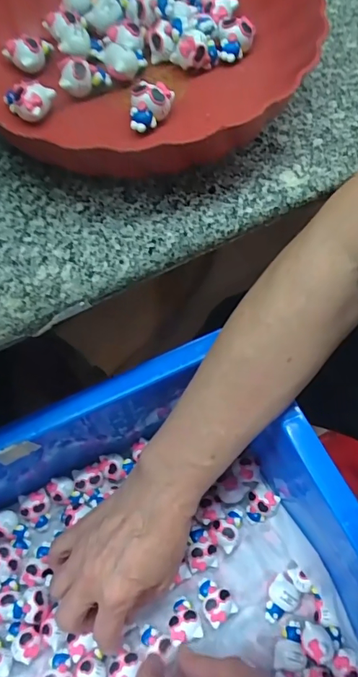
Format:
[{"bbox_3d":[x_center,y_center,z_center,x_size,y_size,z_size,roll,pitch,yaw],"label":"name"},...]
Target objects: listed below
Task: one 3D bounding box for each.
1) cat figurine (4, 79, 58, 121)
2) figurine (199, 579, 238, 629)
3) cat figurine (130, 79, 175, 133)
[{"bbox_3d":[-0.101,-0.159,0.303,0.033,0.018,0.018,-1,64,1],"label":"cat figurine"},{"bbox_3d":[0.029,0.213,0.371,0.024,0.015,0.031,-31,67,-13],"label":"figurine"},{"bbox_3d":[-0.018,-0.153,0.299,0.025,0.018,0.025,10,64,6],"label":"cat figurine"}]

